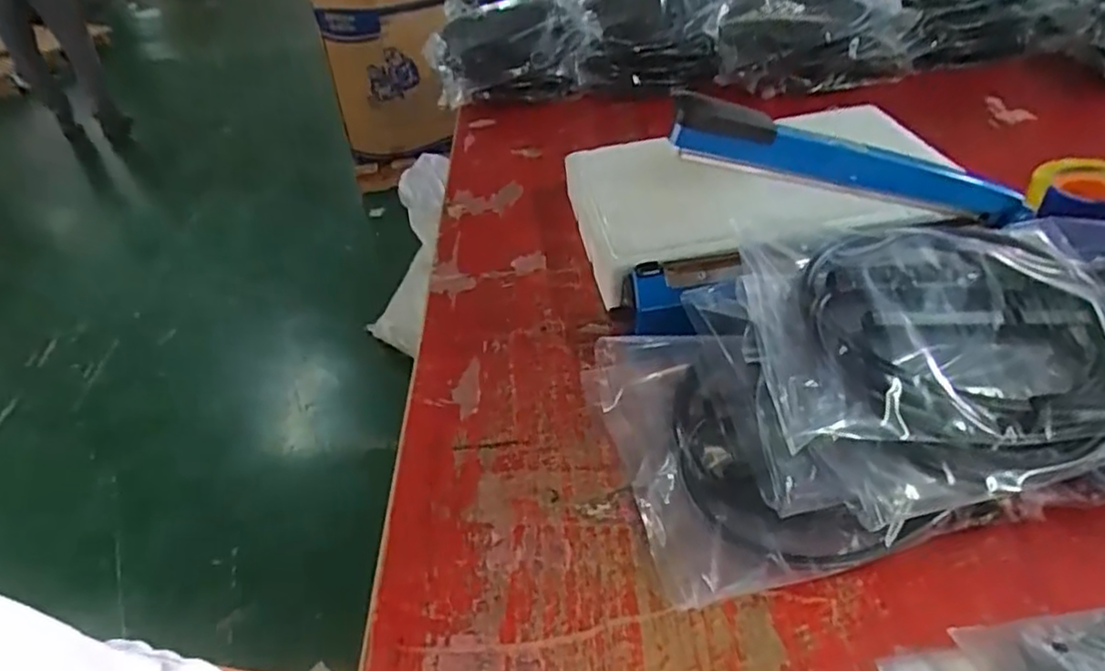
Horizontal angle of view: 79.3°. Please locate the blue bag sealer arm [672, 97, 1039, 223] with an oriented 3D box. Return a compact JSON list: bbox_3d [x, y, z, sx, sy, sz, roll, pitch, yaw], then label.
[{"bbox_3d":[0.263,-0.161,0.624,0.346,0.046,0.033,6,35,-21],"label":"blue bag sealer arm"}]

